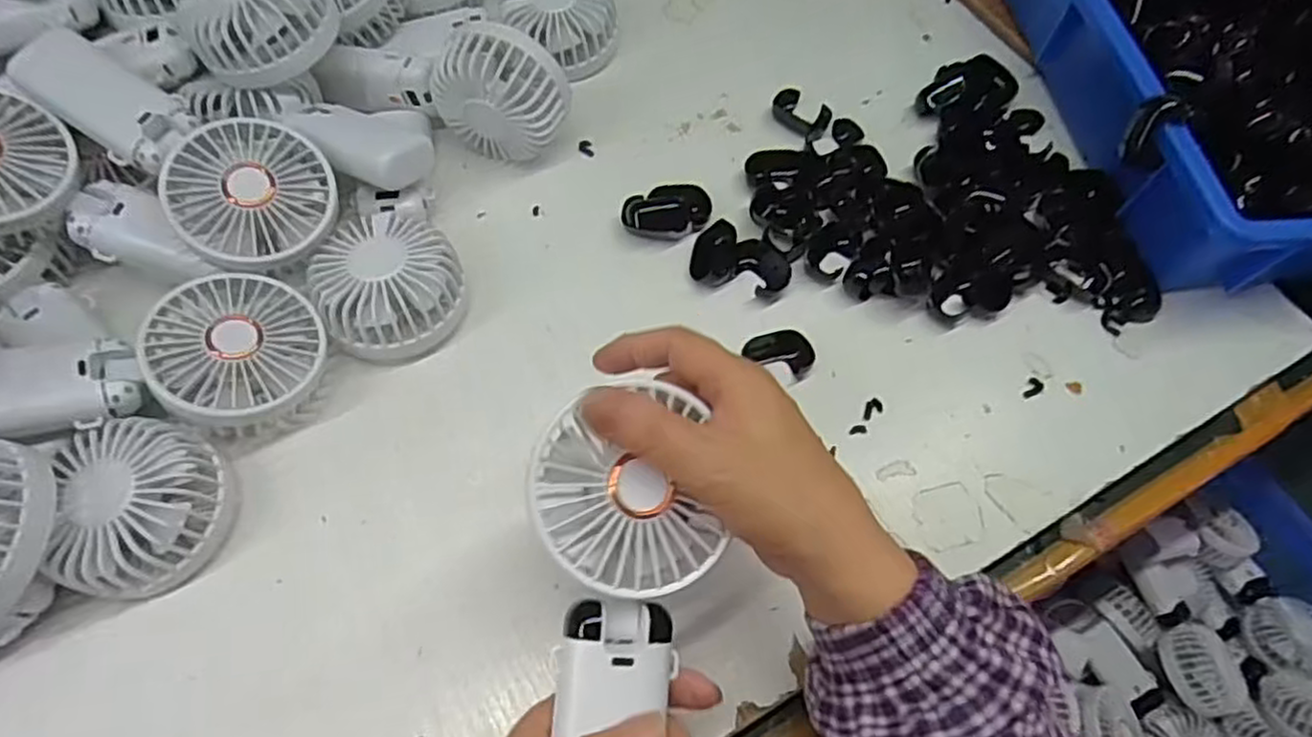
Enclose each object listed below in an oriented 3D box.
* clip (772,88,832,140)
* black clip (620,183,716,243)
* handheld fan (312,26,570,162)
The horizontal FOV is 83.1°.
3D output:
[{"bbox_3d":[0.105,-0.184,0.534,0.031,0.008,0.044,-39,71,-19],"label":"clip"},{"bbox_3d":[0.007,-0.103,0.487,0.059,0.019,0.034,-23,67,-13],"label":"black clip"},{"bbox_3d":[-0.141,-0.186,0.491,0.170,0.087,0.052,14,64,5],"label":"handheld fan"}]

